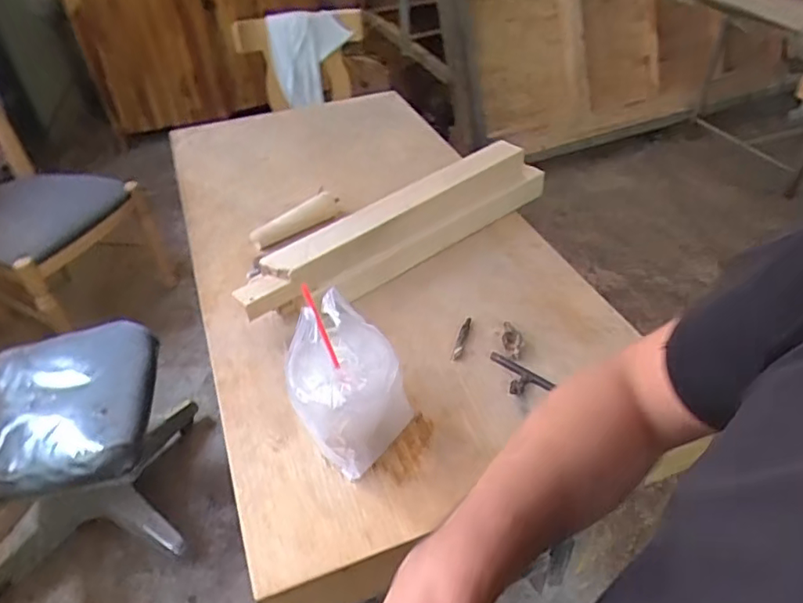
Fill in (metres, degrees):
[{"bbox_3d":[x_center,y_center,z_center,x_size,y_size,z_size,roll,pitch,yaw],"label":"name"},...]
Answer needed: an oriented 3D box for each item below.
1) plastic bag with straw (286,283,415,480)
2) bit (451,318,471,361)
[{"bbox_3d":[-0.059,0.103,0.654,0.123,0.207,0.102,-27,46,-25],"label":"plastic bag with straw"},{"bbox_3d":[0.088,0.052,0.835,0.013,0.007,0.078,9,43,14],"label":"bit"}]

